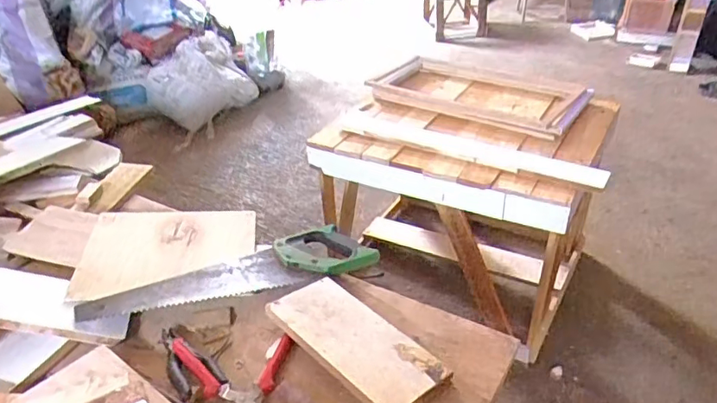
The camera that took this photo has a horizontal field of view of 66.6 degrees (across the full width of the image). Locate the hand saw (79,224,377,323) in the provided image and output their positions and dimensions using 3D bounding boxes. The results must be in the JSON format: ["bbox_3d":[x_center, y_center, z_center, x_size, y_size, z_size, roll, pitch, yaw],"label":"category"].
[{"bbox_3d":[-0.194,0.103,0.855,0.438,0.041,0.129,-12,36,-13],"label":"hand saw"}]

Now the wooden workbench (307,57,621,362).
[{"bbox_3d":[0.320,-0.035,1.777,0.820,0.613,0.633,14,36,25],"label":"wooden workbench"}]

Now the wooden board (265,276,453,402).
[{"bbox_3d":[-0.010,0.180,0.722,0.112,0.023,0.255,-28,41,-31],"label":"wooden board"}]

